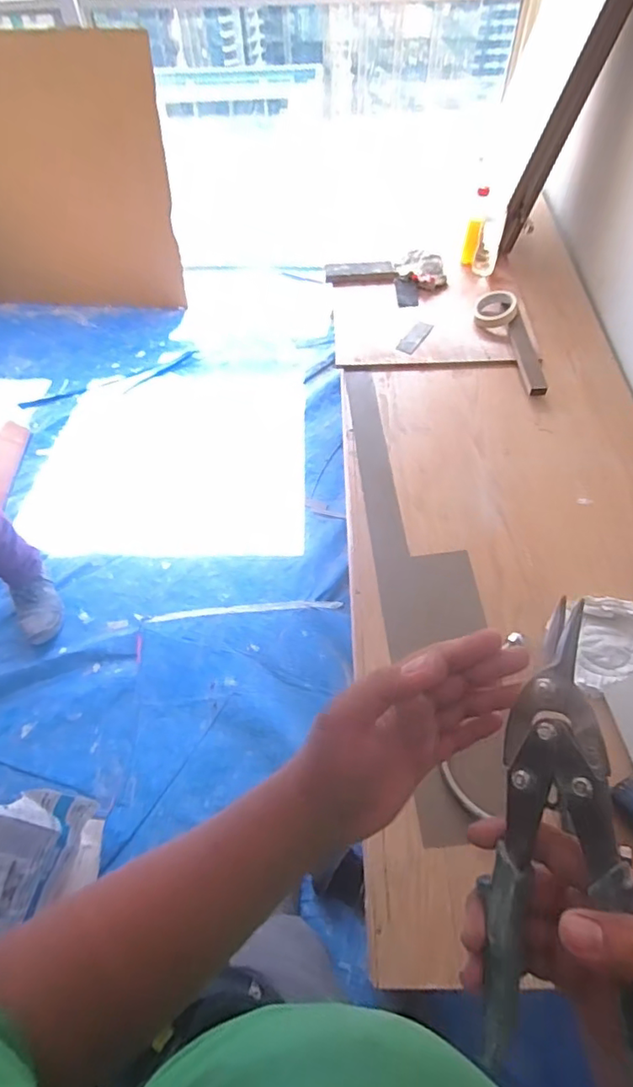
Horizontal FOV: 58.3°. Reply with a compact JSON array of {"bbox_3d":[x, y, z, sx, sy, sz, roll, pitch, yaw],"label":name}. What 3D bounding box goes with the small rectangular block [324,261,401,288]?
[{"bbox_3d":[0.113,-0.683,1.436,0.178,0.025,0.069,-2,56,2],"label":"small rectangular block"}]

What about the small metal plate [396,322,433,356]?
[{"bbox_3d":[0.231,-0.480,1.323,0.043,0.006,0.122,27,62,19],"label":"small metal plate"}]

